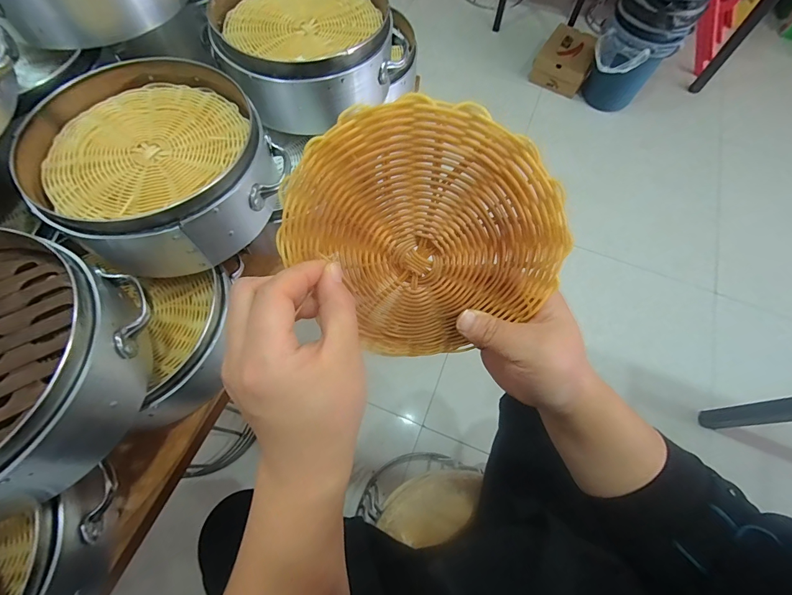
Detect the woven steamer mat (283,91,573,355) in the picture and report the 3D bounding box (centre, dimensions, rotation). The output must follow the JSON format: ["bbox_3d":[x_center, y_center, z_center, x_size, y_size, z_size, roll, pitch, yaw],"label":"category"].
[{"bbox_3d":[0.017,-0.032,0.222,0.149,0.158,0.011,-28,27,26],"label":"woven steamer mat"}]

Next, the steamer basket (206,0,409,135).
[{"bbox_3d":[-0.103,-0.295,0.427,0.183,0.080,0.191,1,66,-2],"label":"steamer basket"}]

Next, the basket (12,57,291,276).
[{"bbox_3d":[-0.223,-0.120,0.358,0.201,0.093,0.188,41,70,15],"label":"basket"}]

